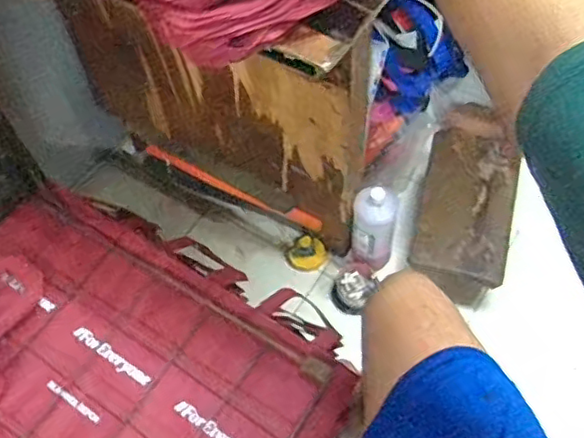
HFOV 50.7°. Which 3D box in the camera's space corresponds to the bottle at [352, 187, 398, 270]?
[{"bbox_3d":[0.152,0.017,1.175,0.087,0.191,0.073,2,60,5],"label":"bottle"}]

